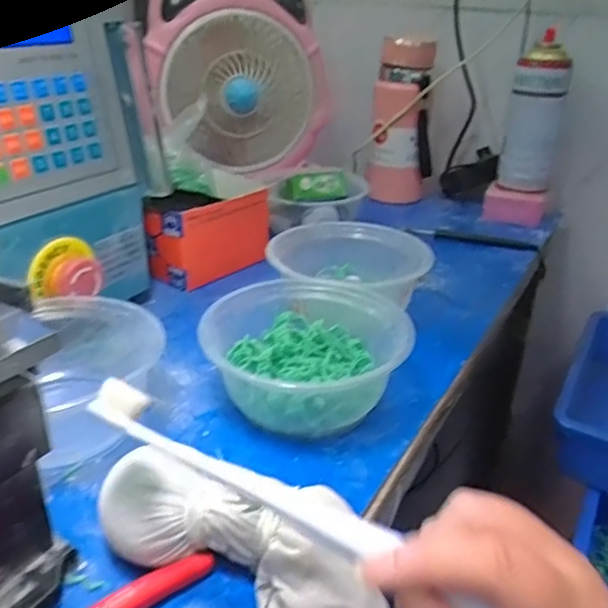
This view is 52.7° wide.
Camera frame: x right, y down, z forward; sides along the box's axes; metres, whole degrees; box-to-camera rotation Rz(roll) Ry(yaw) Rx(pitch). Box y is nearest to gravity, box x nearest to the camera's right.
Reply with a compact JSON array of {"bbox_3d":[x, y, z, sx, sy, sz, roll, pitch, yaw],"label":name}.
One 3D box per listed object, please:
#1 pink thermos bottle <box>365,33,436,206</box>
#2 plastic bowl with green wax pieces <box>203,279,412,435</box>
[{"bbox_3d":[0.126,-0.231,0.782,0.074,0.195,0.056,3,27,1],"label":"pink thermos bottle"},{"bbox_3d":[0.000,0.035,0.419,0.130,0.062,0.116,1,29,-4],"label":"plastic bowl with green wax pieces"}]

